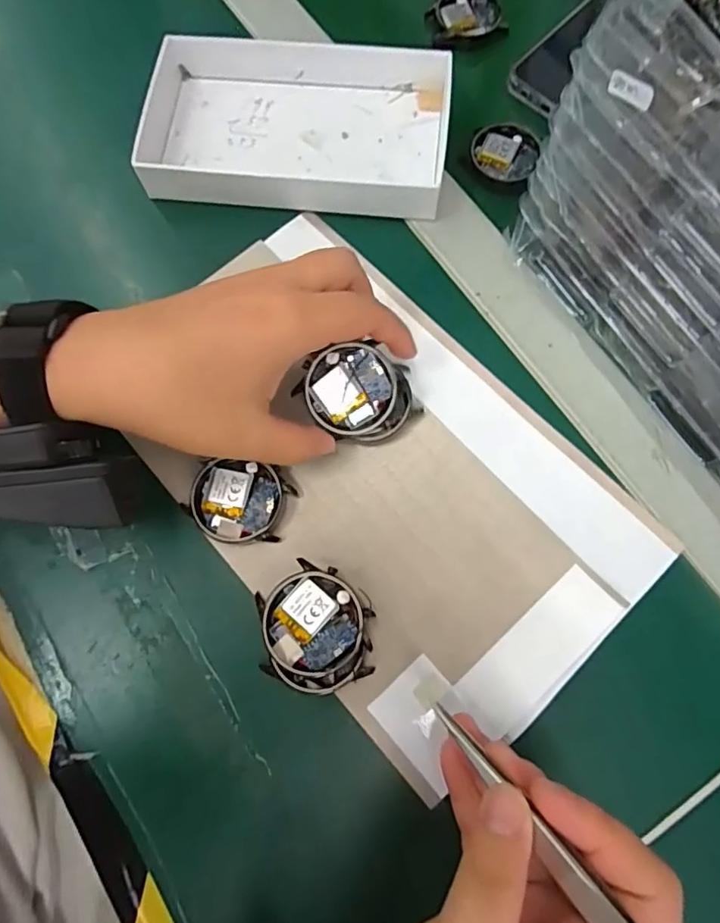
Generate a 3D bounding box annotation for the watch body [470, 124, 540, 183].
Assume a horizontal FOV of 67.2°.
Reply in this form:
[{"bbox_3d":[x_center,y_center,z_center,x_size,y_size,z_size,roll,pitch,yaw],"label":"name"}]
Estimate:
[{"bbox_3d":[0.091,-0.195,0.342,0.041,0.010,0.044,15,74,4],"label":"watch body"}]

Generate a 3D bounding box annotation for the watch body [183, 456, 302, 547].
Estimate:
[{"bbox_3d":[-0.061,0.021,0.272,0.049,0.010,0.040,10,74,2],"label":"watch body"}]

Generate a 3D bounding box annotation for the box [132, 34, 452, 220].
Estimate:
[{"bbox_3d":[-0.042,-0.199,0.325,0.184,0.032,0.105,4,74,1],"label":"box"}]

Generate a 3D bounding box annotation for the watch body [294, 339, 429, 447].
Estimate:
[{"bbox_3d":[0.000,-0.033,0.273,0.049,0.012,0.056,-38,108,6],"label":"watch body"}]

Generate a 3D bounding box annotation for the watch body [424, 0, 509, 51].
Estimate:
[{"bbox_3d":[0.074,-0.303,0.372,0.050,0.015,0.038,-14,74,-5],"label":"watch body"}]

